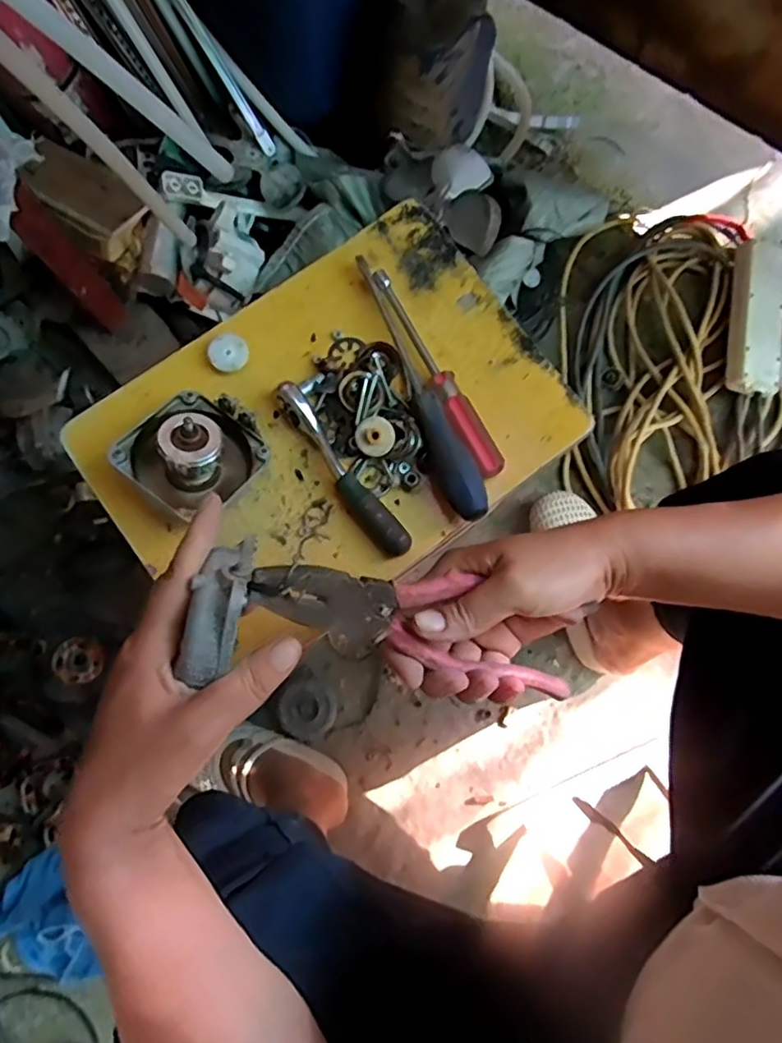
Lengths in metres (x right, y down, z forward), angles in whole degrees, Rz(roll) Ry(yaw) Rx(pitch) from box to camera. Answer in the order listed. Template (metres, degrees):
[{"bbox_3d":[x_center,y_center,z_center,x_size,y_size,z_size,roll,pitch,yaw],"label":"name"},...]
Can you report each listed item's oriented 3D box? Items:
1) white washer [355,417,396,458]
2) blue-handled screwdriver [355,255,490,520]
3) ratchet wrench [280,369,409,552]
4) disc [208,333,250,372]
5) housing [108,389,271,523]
[{"bbox_3d":[-0.011,-0.061,0.450,0.028,0.011,0.028,0,78,1],"label":"white washer"},{"bbox_3d":[0.022,-0.102,0.460,0.026,0.025,0.214,-20,79,-3],"label":"blue-handled screwdriver"},{"bbox_3d":[-0.029,-0.042,0.450,0.035,0.023,0.147,-35,80,-6],"label":"ratchet wrench"},{"bbox_3d":[-0.122,-0.127,0.469,0.028,0.004,0.028,-1,94,-8],"label":"disc"},{"bbox_3d":[-0.134,-0.047,0.432,0.081,0.052,0.092,48,69,-13],"label":"housing"}]

